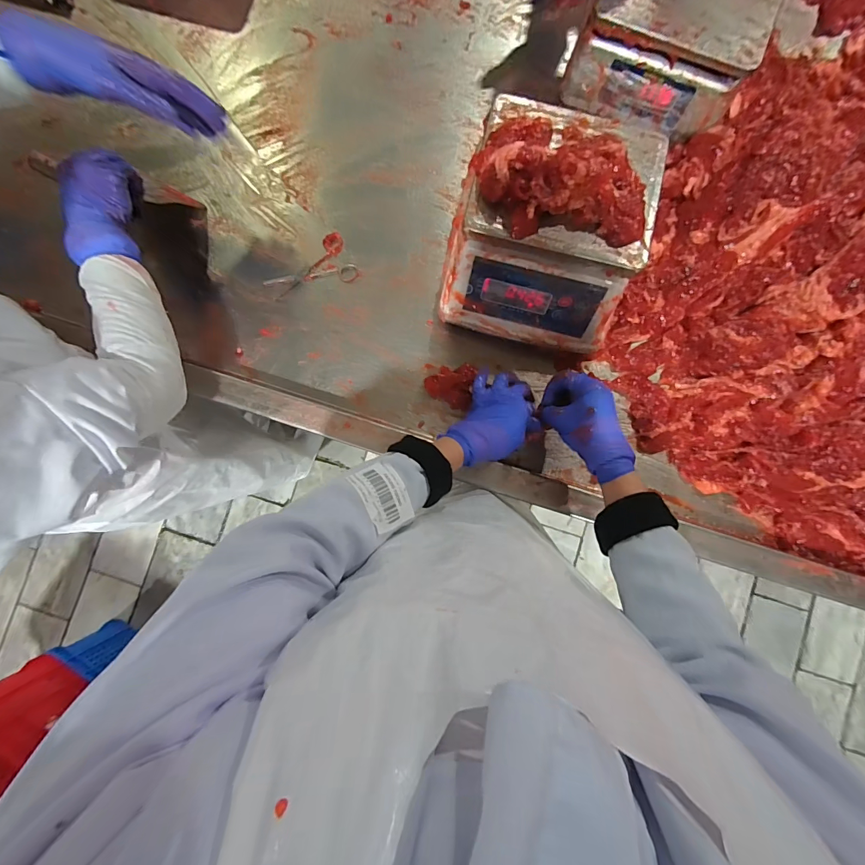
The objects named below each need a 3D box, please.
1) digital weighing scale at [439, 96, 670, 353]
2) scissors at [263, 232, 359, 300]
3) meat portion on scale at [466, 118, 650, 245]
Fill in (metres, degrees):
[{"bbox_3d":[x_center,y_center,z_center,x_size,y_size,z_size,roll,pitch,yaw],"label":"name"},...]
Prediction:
[{"bbox_3d":[0.141,-0.247,0.488,0.215,0.118,0.230,12,87,2],"label":"digital weighing scale"},{"bbox_3d":[-0.182,-0.240,0.579,0.129,0.009,0.083,-26,85,-1],"label":"scissors"},{"bbox_3d":[0.140,-0.282,0.416,0.183,0.049,0.136,5,87,2],"label":"meat portion on scale"}]

